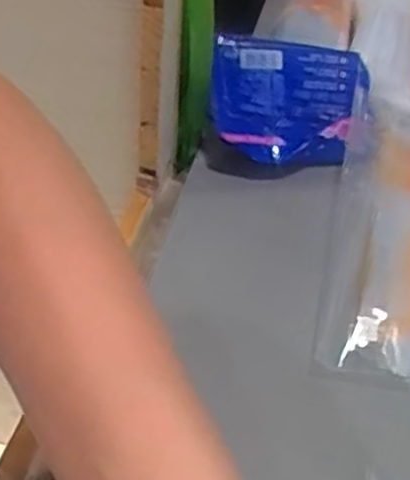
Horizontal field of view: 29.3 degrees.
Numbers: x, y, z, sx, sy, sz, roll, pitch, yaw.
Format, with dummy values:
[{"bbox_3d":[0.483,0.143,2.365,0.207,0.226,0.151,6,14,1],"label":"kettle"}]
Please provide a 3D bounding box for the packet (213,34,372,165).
[{"bbox_3d":[0.069,-0.109,0.623,0.126,0.031,0.099,4,80,-11],"label":"packet"}]

